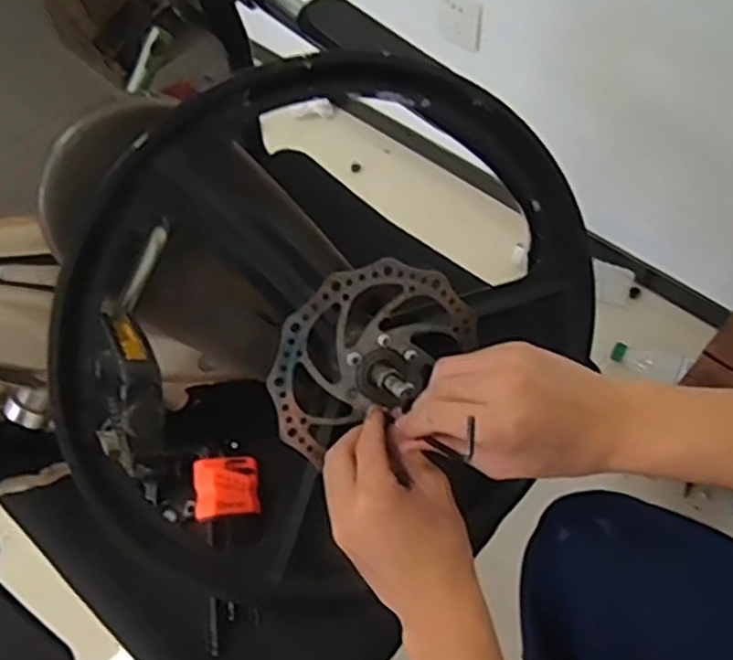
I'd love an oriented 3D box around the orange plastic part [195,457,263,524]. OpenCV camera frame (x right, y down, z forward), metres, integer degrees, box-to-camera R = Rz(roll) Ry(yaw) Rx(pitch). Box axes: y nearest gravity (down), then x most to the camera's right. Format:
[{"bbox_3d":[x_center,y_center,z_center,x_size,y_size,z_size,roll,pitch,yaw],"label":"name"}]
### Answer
[{"bbox_3d":[-0.122,0.137,0.606,0.052,0.025,0.050,-11,57,-3],"label":"orange plastic part"}]

